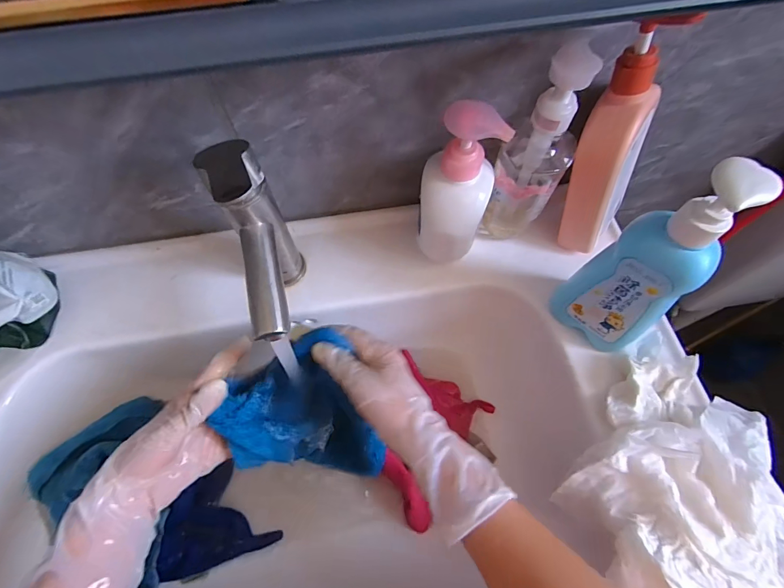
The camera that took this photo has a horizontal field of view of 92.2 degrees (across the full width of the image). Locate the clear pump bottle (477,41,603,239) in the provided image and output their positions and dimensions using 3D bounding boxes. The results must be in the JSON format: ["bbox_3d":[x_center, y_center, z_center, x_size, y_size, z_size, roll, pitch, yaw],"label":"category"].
[{"bbox_3d":[0.134,-0.127,0.366,0.061,0.204,0.054,22,65,11],"label":"clear pump bottle"}]

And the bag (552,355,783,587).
[{"bbox_3d":[0.265,0.168,0.328,0.173,0.055,0.206,29,67,14],"label":"bag"}]

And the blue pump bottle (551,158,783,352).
[{"bbox_3d":[0.204,-0.021,0.309,0.077,0.199,0.045,40,70,18],"label":"blue pump bottle"}]

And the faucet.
[{"bbox_3d":[-0.109,-0.024,0.329,0.045,0.176,0.138,-16,64,-8],"label":"faucet"}]

